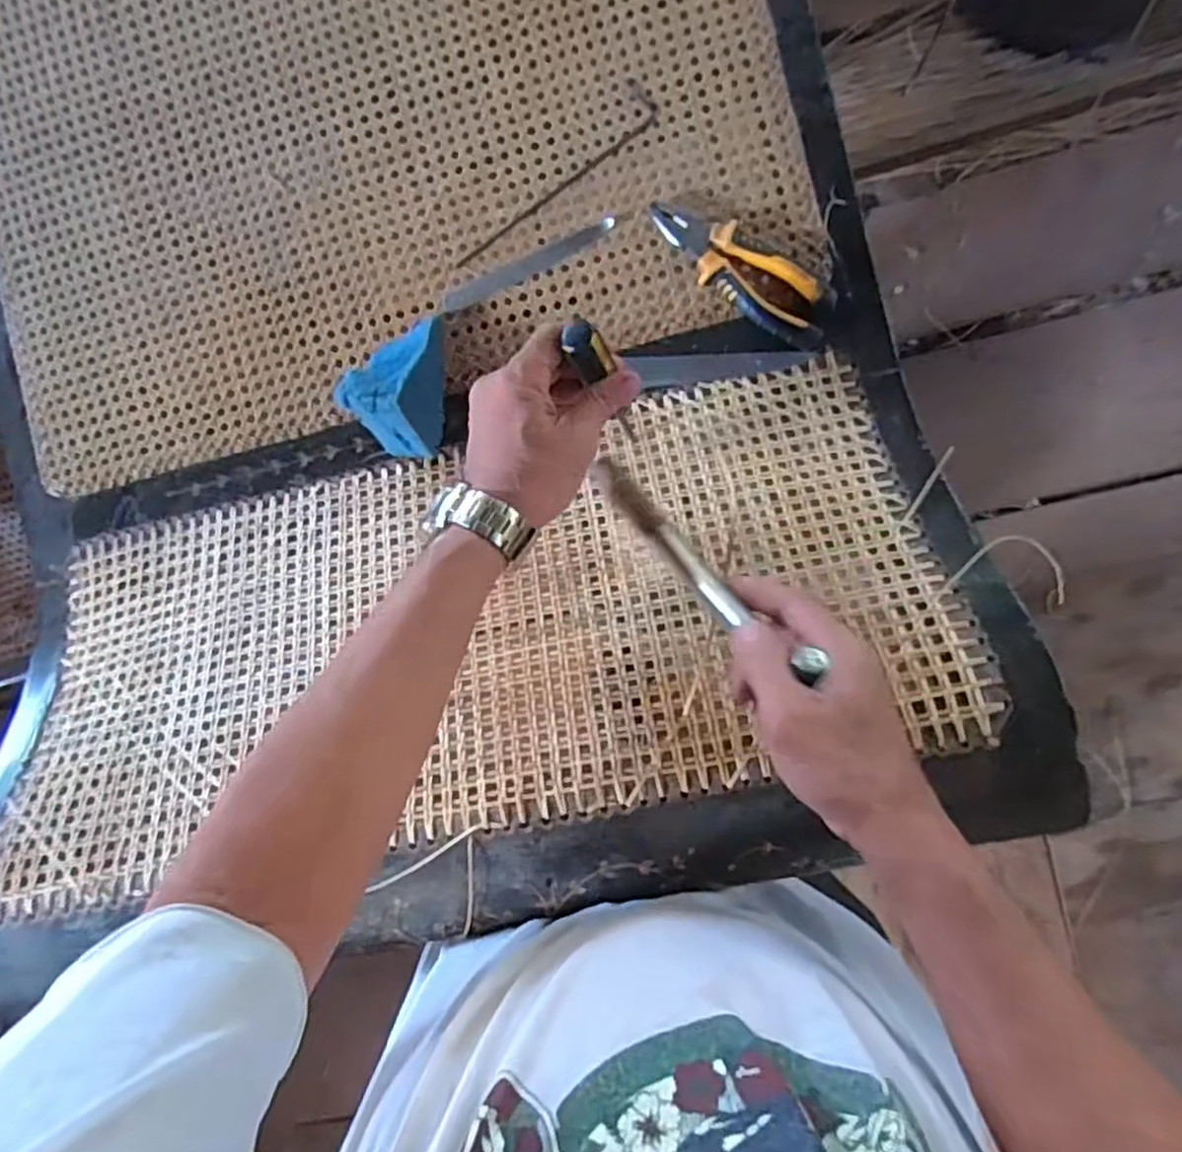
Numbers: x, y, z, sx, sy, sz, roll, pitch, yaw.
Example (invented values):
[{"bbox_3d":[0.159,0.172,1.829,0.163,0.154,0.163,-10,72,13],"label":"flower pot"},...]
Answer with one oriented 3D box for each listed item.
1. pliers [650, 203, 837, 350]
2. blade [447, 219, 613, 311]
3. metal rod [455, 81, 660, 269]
[{"bbox_3d":[0.112,-0.232,0.537,0.156,0.024,0.047,35,92,9],"label":"pliers"},{"bbox_3d":[-0.050,-0.248,0.564,0.145,0.004,0.019,-21,84,7],"label":"blade"},{"bbox_3d":[-0.028,-0.309,0.558,0.194,0.010,0.033,-40,81,4],"label":"metal rod"}]

